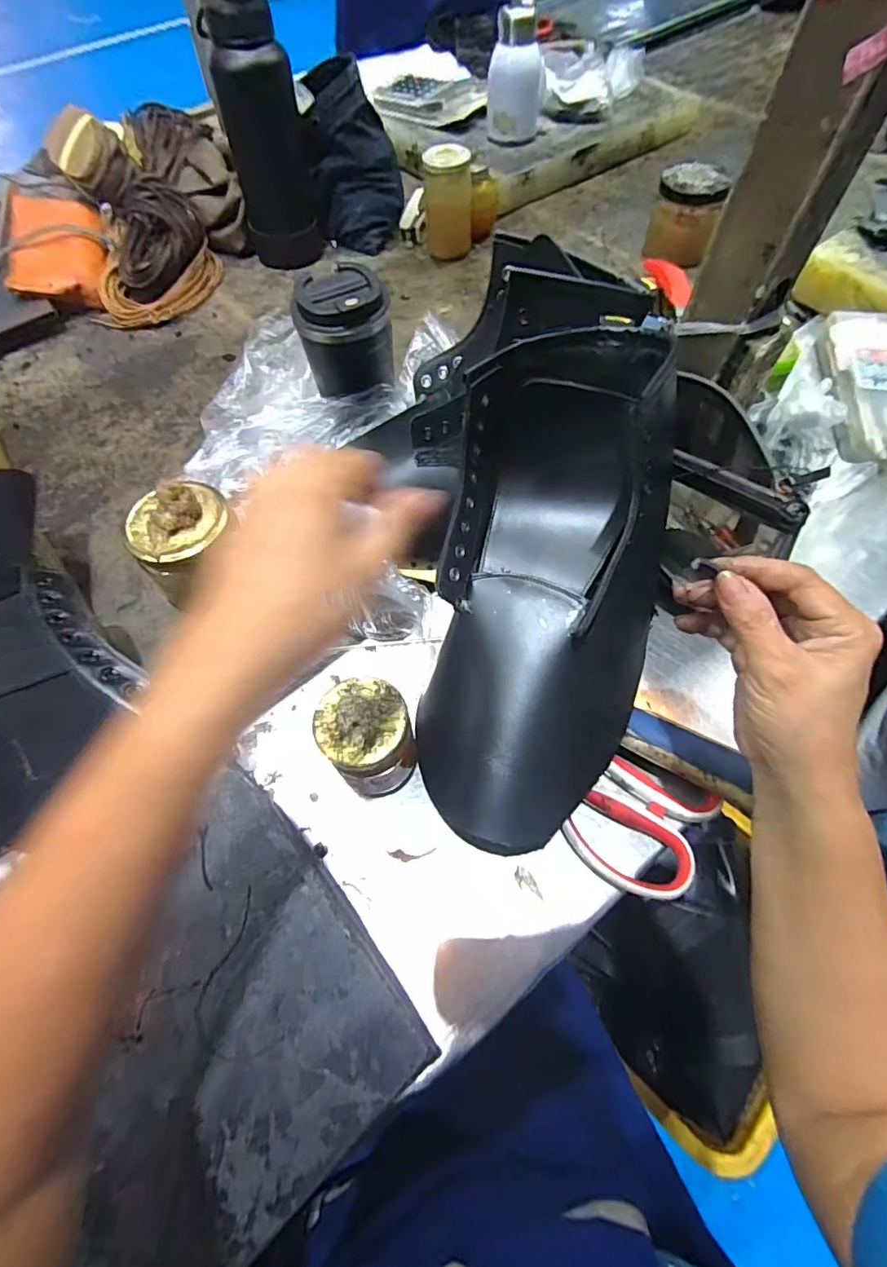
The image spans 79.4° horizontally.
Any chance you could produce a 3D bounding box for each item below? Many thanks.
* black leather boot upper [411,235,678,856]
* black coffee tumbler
[{"bbox_3d":[0.067,-0.051,0.337,0.146,0.089,0.374,4,94,4],"label":"black leather boot upper"},{"bbox_3d":[-0.089,-0.275,0.492,0.080,0.102,0.073,-1,62,1],"label":"black coffee tumbler"}]

